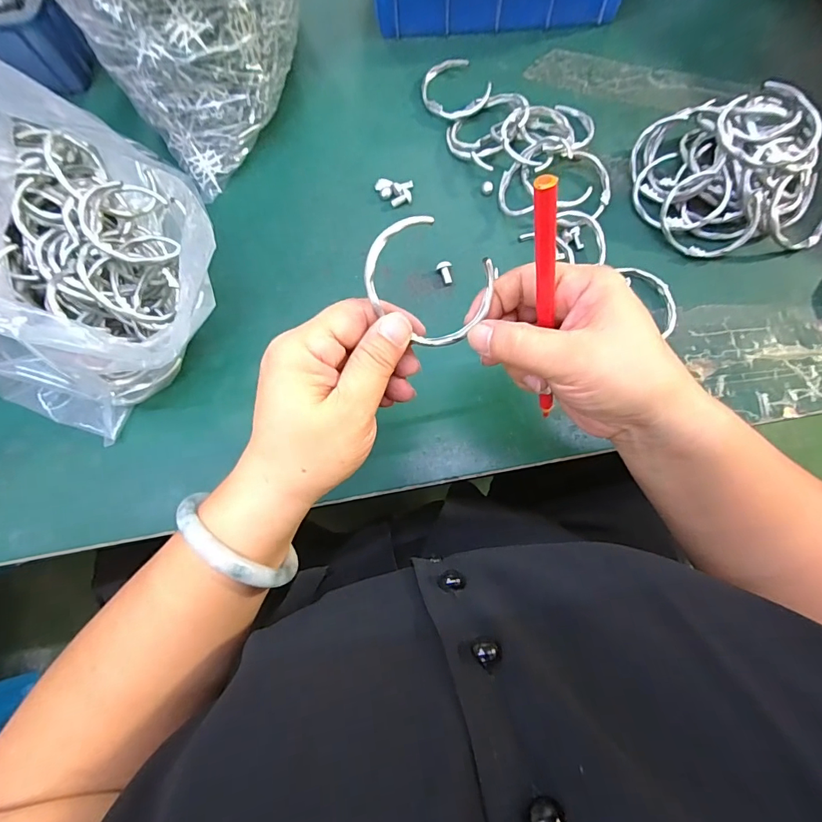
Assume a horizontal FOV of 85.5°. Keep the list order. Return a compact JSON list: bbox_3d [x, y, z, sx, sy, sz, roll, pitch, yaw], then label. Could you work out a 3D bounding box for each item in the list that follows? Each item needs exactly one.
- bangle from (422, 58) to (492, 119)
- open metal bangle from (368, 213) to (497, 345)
[{"bbox_3d":[0.038,-0.290,0.399,0.053,0.016,0.065,-30,77,-6],"label":"bangle"},{"bbox_3d":[0.009,-0.061,0.216,0.068,0.004,0.050,26,105,-27],"label":"open metal bangle"}]

